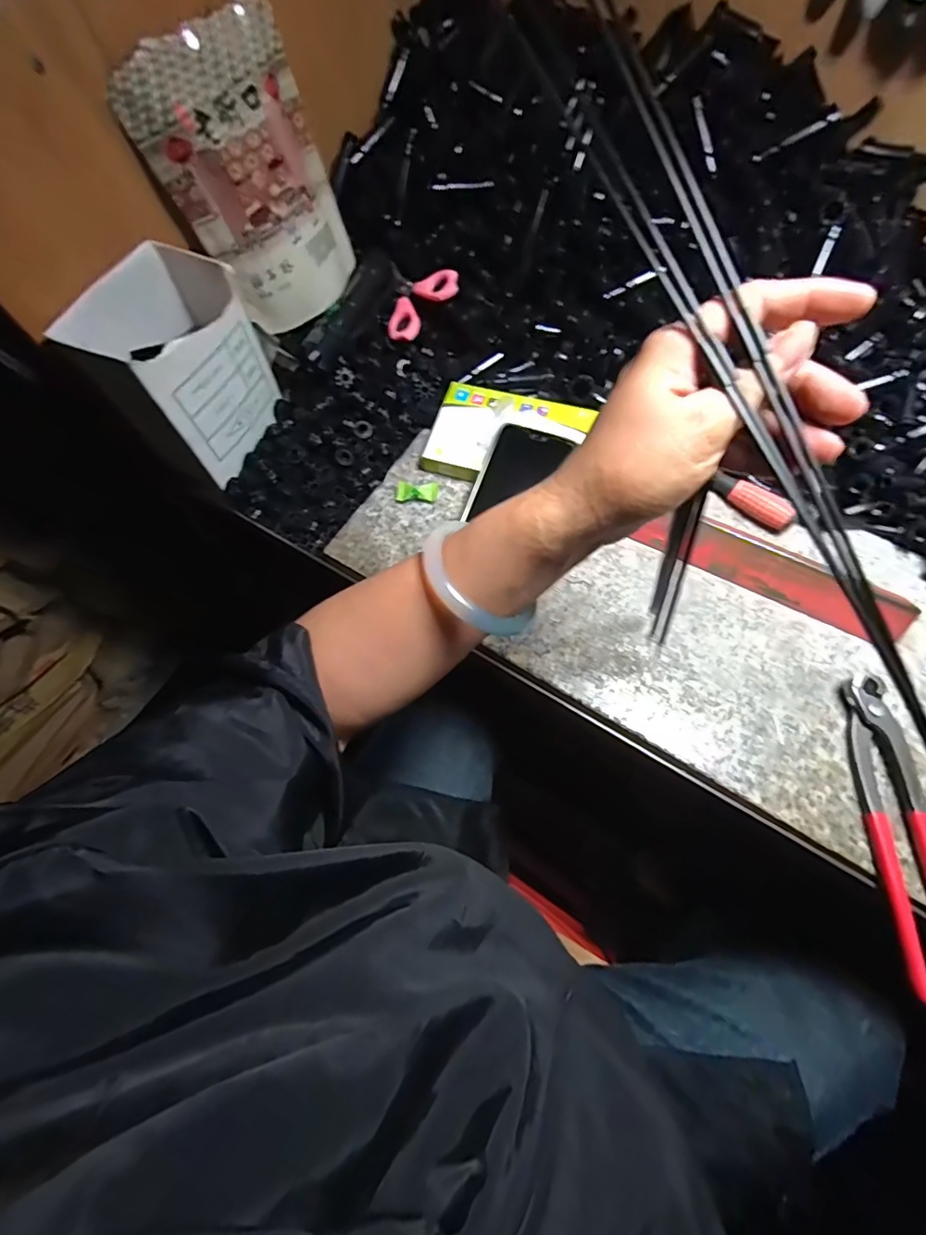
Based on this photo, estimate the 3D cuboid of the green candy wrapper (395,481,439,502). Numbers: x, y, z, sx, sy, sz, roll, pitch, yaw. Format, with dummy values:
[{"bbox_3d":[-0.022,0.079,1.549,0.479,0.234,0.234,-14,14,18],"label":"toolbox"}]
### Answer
[{"bbox_3d":[-0.041,-0.114,0.468,0.037,0.009,0.023,3,68,5],"label":"green candy wrapper"}]

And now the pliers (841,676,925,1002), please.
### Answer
[{"bbox_3d":[0.290,0.137,0.341,0.042,0.014,0.190,1,68,4],"label":"pliers"}]

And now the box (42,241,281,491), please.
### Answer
[{"bbox_3d":[-0.237,-0.215,0.447,0.084,0.135,0.124,23,71,12],"label":"box"}]

